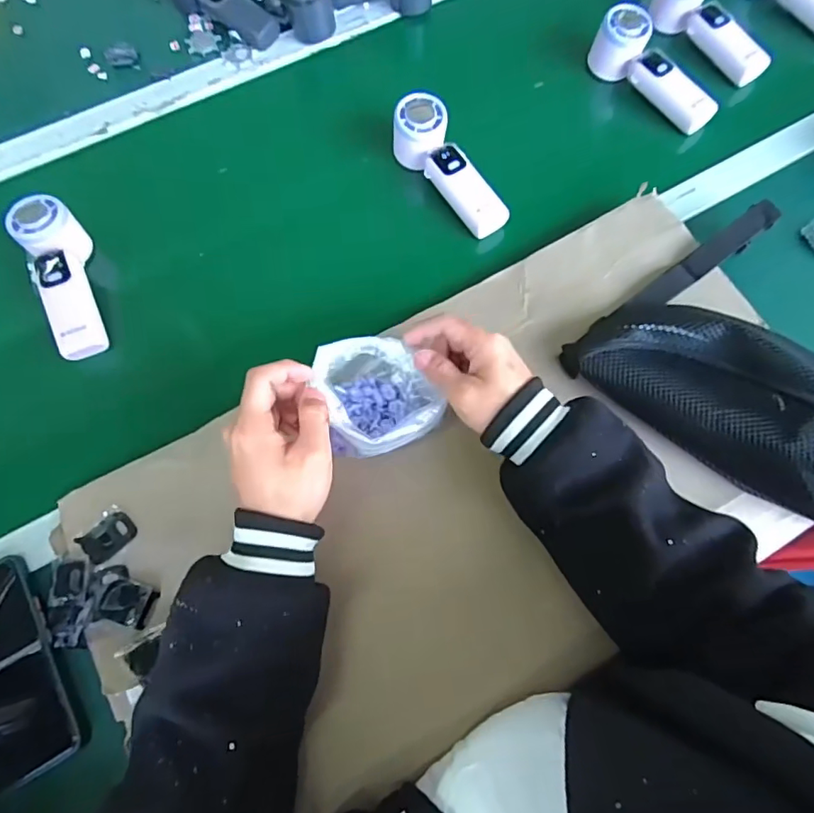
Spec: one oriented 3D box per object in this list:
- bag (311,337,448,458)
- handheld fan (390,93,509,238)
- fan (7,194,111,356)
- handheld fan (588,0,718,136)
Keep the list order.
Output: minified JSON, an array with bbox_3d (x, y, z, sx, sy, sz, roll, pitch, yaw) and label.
[{"bbox_3d":[-0.026,-0.007,0.428,0.090,0.058,0.093,-31,73,-11],"label":"bag"},{"bbox_3d":[0.043,-0.254,0.548,0.057,0.047,0.159,-30,73,-11],"label":"handheld fan"},{"bbox_3d":[-0.337,-0.125,0.515,0.052,0.034,0.167,-20,83,-8],"label":"fan"},{"bbox_3d":[0.286,-0.385,0.592,0.048,0.062,0.163,-36,74,-12],"label":"handheld fan"}]

